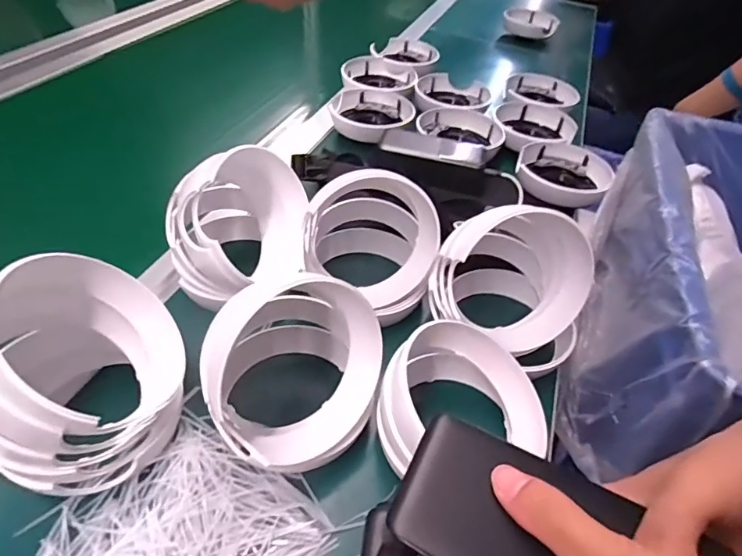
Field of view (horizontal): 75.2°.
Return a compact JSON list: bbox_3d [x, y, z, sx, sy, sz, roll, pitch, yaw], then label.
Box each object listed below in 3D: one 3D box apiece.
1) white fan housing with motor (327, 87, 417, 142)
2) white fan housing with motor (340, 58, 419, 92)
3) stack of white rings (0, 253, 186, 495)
[{"bbox_3d":[0.001,-0.229,0.678,0.112,0.036,0.107,9,44,3],"label":"white fan housing with motor"},{"bbox_3d":[0.012,-0.307,0.758,0.113,0.034,0.130,9,44,3],"label":"white fan housing with motor"},{"bbox_3d":[-0.185,0.055,0.310,0.113,0.120,0.123,-10,46,-17],"label":"stack of white rings"}]

